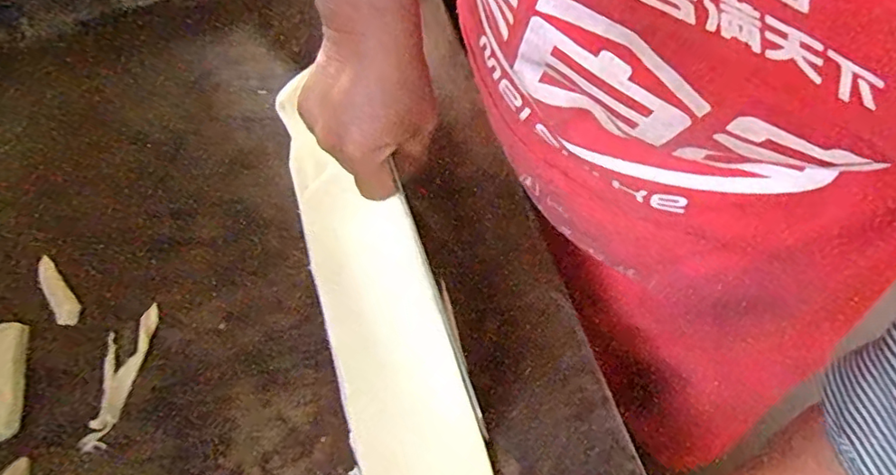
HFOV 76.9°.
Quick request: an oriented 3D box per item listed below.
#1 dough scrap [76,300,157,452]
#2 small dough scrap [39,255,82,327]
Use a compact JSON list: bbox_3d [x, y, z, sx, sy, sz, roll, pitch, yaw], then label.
[{"bbox_3d":[-0.223,0.091,0.378,0.029,0.007,0.095,6,64,7],"label":"dough scrap"},{"bbox_3d":[-0.284,0.037,0.410,0.014,0.013,0.063,-35,66,-13],"label":"small dough scrap"}]

